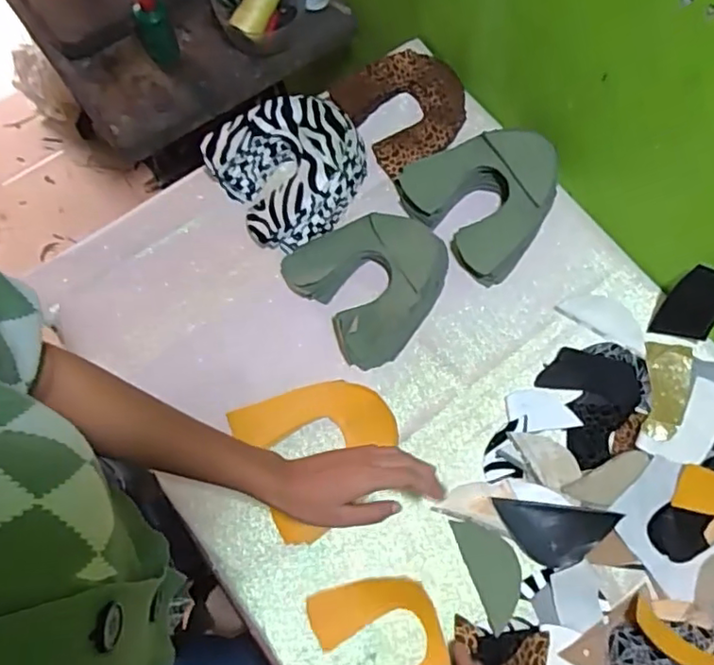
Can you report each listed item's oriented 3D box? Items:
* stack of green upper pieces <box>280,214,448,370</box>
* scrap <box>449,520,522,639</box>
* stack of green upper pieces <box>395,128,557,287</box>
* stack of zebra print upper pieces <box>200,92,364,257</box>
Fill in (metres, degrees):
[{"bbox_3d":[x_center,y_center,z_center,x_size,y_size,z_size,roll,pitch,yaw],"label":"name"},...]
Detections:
[{"bbox_3d":[0.023,-0.067,0.716,0.172,0.039,0.163,-37,76,-13],"label":"stack of green upper pieces"},{"bbox_3d":[0.143,0.247,0.635,0.051,0.006,0.108,-21,71,-3],"label":"scrap"},{"bbox_3d":[0.157,-0.173,0.733,0.160,0.056,0.171,-39,76,-13],"label":"stack of green upper pieces"},{"bbox_3d":[-0.074,-0.204,0.743,0.180,0.079,0.166,-31,75,-11],"label":"stack of zebra print upper pieces"}]

